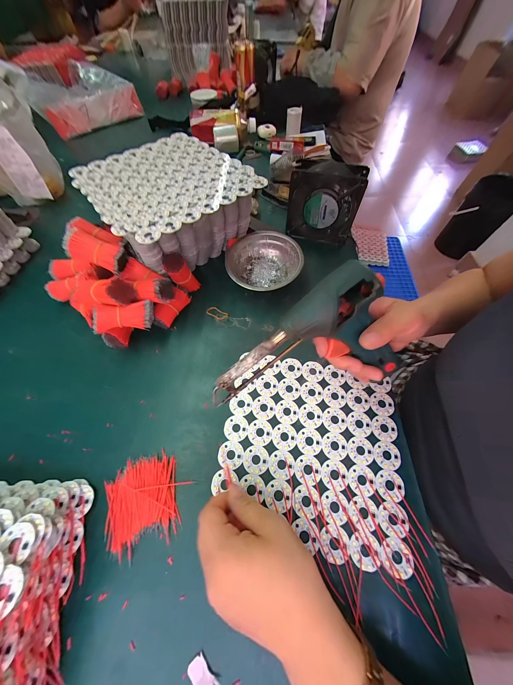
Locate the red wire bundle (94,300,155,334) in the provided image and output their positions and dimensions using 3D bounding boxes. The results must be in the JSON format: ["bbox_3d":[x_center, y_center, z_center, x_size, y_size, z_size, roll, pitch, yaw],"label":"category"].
[{"bbox_3d":[-0.182,-0.035,0.302,0.076,0.033,0.029,-12,62,-19],"label":"red wire bundle"}]

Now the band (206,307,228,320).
[{"bbox_3d":[-0.065,-0.048,0.360,0.036,0.004,0.018,26,56,12],"label":"band"}]

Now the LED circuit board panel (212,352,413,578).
[{"bbox_3d":[0.066,0.121,0.269,0.208,0.004,0.204,9,62,5],"label":"LED circuit board panel"}]

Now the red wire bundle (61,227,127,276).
[{"bbox_3d":[-0.226,-0.131,0.309,0.071,0.029,0.035,19,61,-18],"label":"red wire bundle"}]

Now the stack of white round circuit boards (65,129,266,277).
[{"bbox_3d":[-0.142,-0.235,0.387,0.251,0.107,0.235,40,69,19],"label":"stack of white round circuit boards"}]

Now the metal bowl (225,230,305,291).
[{"bbox_3d":[0.012,-0.133,0.383,0.126,0.049,0.125,0,62,1],"label":"metal bowl"}]

